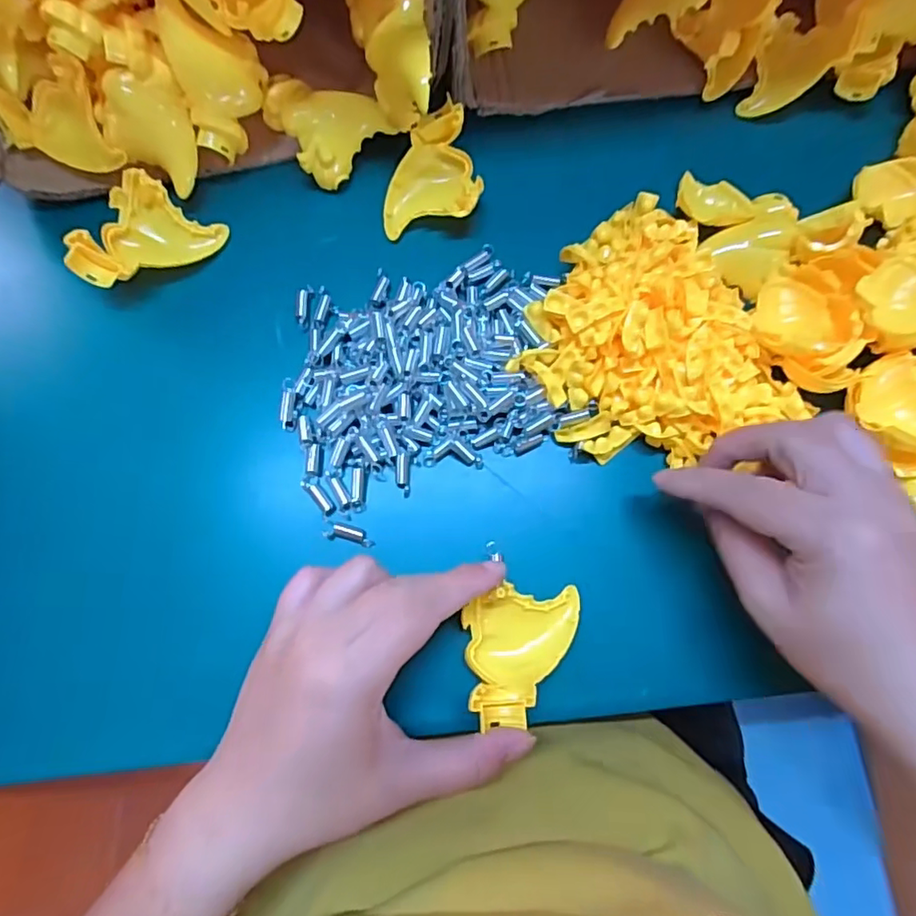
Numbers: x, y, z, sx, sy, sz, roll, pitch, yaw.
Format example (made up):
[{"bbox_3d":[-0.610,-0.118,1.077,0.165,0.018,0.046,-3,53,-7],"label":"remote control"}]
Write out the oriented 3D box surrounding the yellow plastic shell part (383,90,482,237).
[{"bbox_3d":[-0.017,-0.165,0.329,0.056,0.026,0.063,-6,78,-3],"label":"yellow plastic shell part"}]

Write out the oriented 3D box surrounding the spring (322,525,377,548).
[{"bbox_3d":[-0.056,0.040,0.299,0.026,0.008,0.009,12,78,1],"label":"spring"}]

